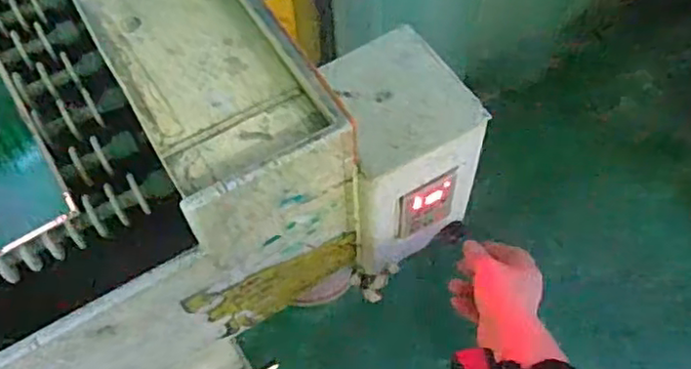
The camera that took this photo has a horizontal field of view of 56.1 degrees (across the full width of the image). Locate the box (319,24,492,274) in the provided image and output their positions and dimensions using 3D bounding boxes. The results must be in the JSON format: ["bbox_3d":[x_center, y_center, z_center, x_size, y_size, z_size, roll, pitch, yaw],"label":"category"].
[{"bbox_3d":[0.050,-0.033,0.645,0.120,0.191,0.140,-20,60,-10],"label":"box"}]

